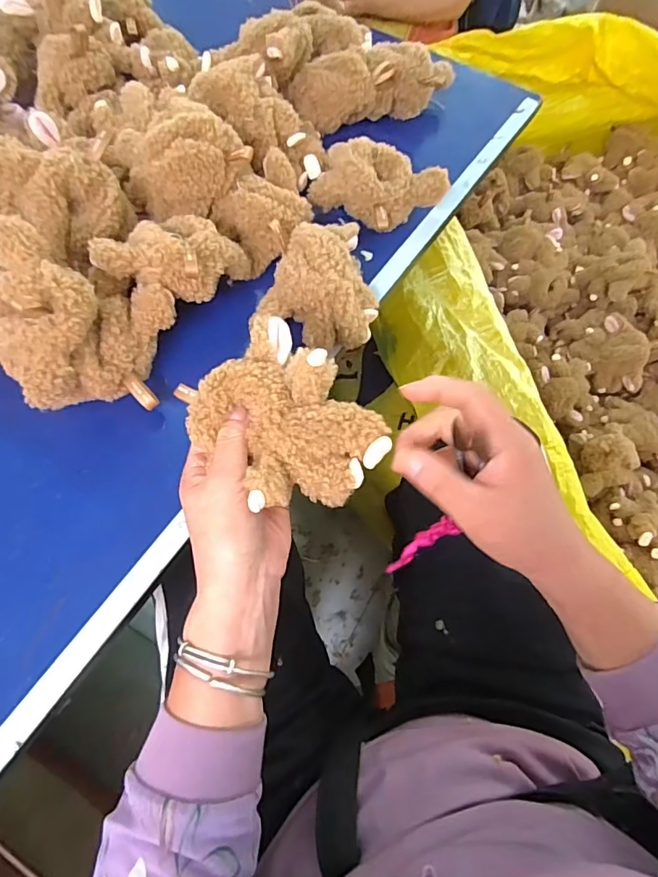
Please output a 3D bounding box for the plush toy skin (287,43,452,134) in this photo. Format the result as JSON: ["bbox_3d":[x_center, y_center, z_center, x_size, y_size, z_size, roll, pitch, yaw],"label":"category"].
[{"bbox_3d":[0.056,-0.419,0.572,0.203,0.059,0.084,-17,67,-10],"label":"plush toy skin"}]

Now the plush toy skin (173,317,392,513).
[{"bbox_3d":[-0.030,-0.012,0.322,0.129,0.022,0.097,43,88,15],"label":"plush toy skin"}]

